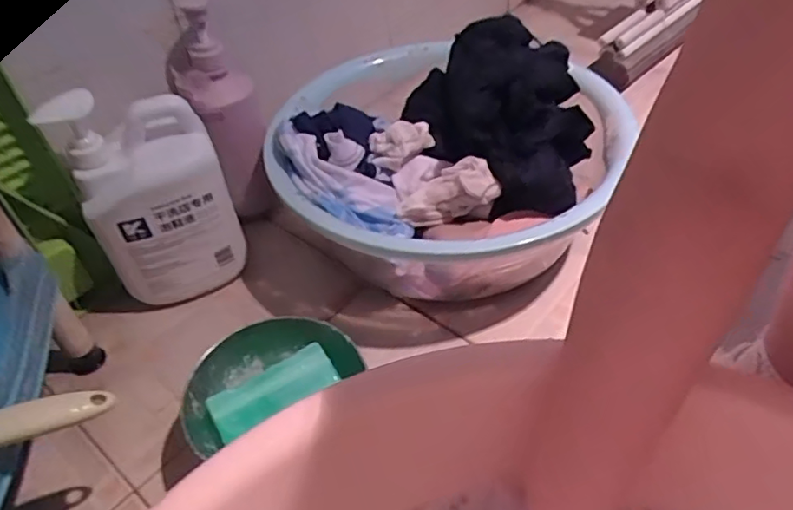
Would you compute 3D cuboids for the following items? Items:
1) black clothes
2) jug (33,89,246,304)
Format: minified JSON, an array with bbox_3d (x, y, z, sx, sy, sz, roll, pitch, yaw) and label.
[{"bbox_3d":[0.132,-0.163,0.648,0.198,0.115,0.218,-25,47,-19],"label":"black clothes"},{"bbox_3d":[-0.244,-0.057,0.613,0.138,0.236,0.088,-21,46,-15],"label":"jug"}]

